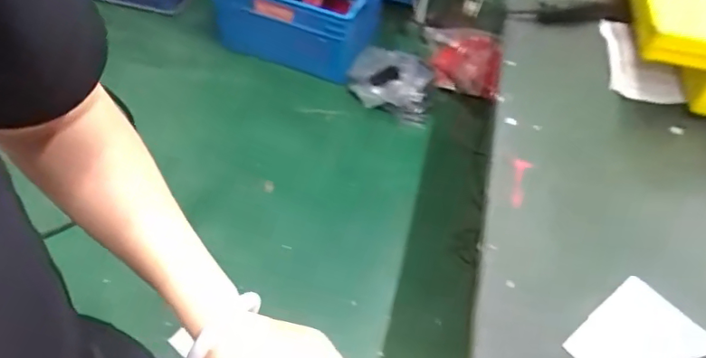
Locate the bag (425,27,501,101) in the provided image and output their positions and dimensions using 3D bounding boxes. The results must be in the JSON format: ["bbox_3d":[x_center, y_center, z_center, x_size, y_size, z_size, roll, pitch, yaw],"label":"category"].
[{"bbox_3d":[0.385,-0.410,1.893,0.256,0.222,0.090,7,16,10],"label":"bag"}]

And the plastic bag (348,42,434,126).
[{"bbox_3d":[0.135,-0.334,1.885,0.299,0.141,0.195,13,50,7],"label":"plastic bag"}]

